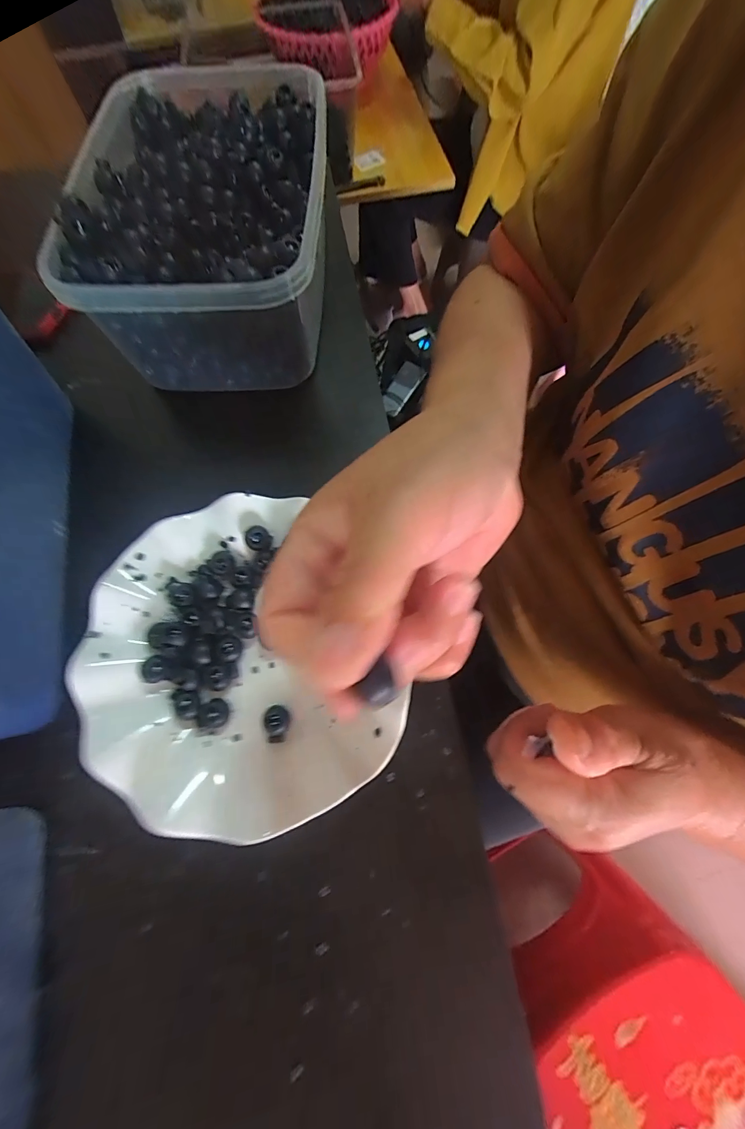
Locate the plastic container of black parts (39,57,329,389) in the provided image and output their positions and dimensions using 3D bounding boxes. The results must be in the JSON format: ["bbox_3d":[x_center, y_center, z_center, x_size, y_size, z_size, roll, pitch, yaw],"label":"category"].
[{"bbox_3d":[-0.118,-0.259,0.301,0.163,0.084,0.248,0,70,0],"label":"plastic container of black parts"}]

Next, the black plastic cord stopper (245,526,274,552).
[{"bbox_3d":[-0.072,-0.016,0.247,0.016,0.009,0.015,0,70,0],"label":"black plastic cord stopper"}]

